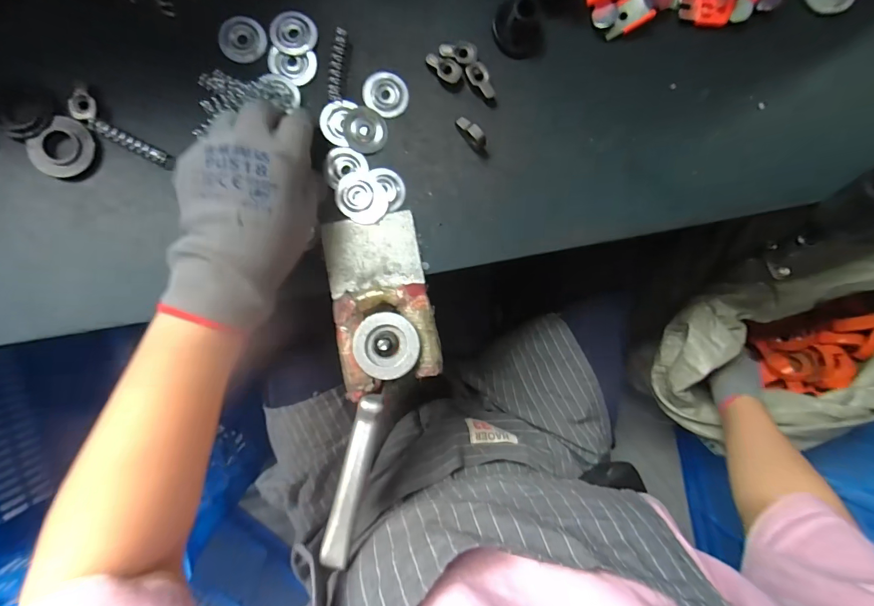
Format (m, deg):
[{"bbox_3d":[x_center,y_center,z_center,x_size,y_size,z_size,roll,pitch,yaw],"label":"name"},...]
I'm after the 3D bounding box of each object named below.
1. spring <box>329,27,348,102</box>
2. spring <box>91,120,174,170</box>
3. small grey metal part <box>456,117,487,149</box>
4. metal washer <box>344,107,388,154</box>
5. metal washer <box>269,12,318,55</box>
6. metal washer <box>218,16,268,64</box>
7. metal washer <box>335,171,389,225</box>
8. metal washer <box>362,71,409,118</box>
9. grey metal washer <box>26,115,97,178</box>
[{"bbox_3d":[-0.078,-0.185,0.303,0.011,0.009,0.054,5,90,-7],"label":"spring"},{"bbox_3d":[-0.226,-0.119,0.289,0.058,0.006,0.010,27,87,-7],"label":"spring"},{"bbox_3d":[0.028,-0.137,0.311,0.010,0.015,0.031,-38,95,-5],"label":"small grey metal part"},{"bbox_3d":[-0.057,-0.138,0.308,0.033,0.004,0.035,0,91,-7],"label":"metal washer"},{"bbox_3d":[-0.111,-0.210,0.301,0.034,0.004,0.030,3,90,-7],"label":"metal washer"},{"bbox_3d":[-0.149,-0.202,0.299,0.033,0.004,0.033,0,91,-7],"label":"metal washer"},{"bbox_3d":[-0.059,-0.083,0.308,0.036,0.004,0.042,-42,95,-5],"label":"metal washer"},{"bbox_3d":[-0.041,-0.168,0.311,0.036,0.004,0.034,0,91,-7],"label":"metal washer"},{"bbox_3d":[-0.273,-0.113,0.284,0.036,0.005,0.043,38,86,-6],"label":"grey metal washer"}]

